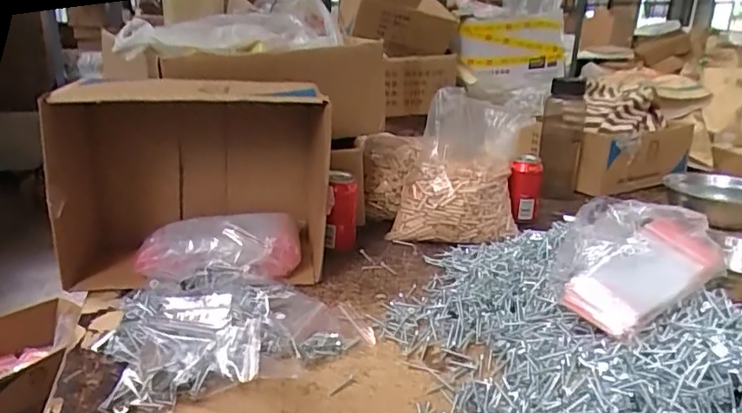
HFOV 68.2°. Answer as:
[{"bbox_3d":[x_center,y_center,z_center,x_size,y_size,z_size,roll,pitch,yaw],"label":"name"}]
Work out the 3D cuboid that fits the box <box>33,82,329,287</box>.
[{"bbox_3d":[-0.220,-0.029,0.704,0.319,0.243,0.118,-2,19,-10],"label":"box"}]

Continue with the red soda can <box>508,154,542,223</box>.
[{"bbox_3d":[0.268,-0.030,0.958,0.052,0.107,0.062,8,20,16],"label":"red soda can"}]

